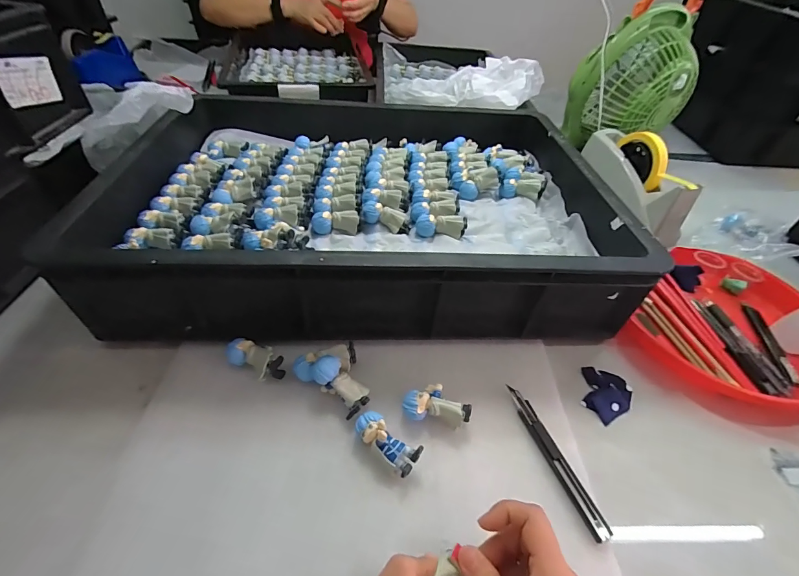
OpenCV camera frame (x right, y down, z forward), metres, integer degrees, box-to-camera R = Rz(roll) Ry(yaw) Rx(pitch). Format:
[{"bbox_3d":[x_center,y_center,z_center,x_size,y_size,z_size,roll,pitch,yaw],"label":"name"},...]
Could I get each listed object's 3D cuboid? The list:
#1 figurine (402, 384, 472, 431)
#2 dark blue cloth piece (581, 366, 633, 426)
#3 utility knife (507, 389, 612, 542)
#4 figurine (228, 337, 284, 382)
[{"bbox_3d":[0.036,0.112,0.349,0.061,0.031,0.035,8,47,3],"label":"figurine"},{"bbox_3d":[0.219,0.113,0.386,0.050,0.007,0.058,27,51,20],"label":"dark blue cloth piece"},{"bbox_3d":[0.140,0.152,0.332,0.016,0.006,0.137,-14,49,-16],"label":"utility knife"},{"bbox_3d":[-0.146,0.071,0.371,0.058,0.028,0.032,24,50,18],"label":"figurine"}]

